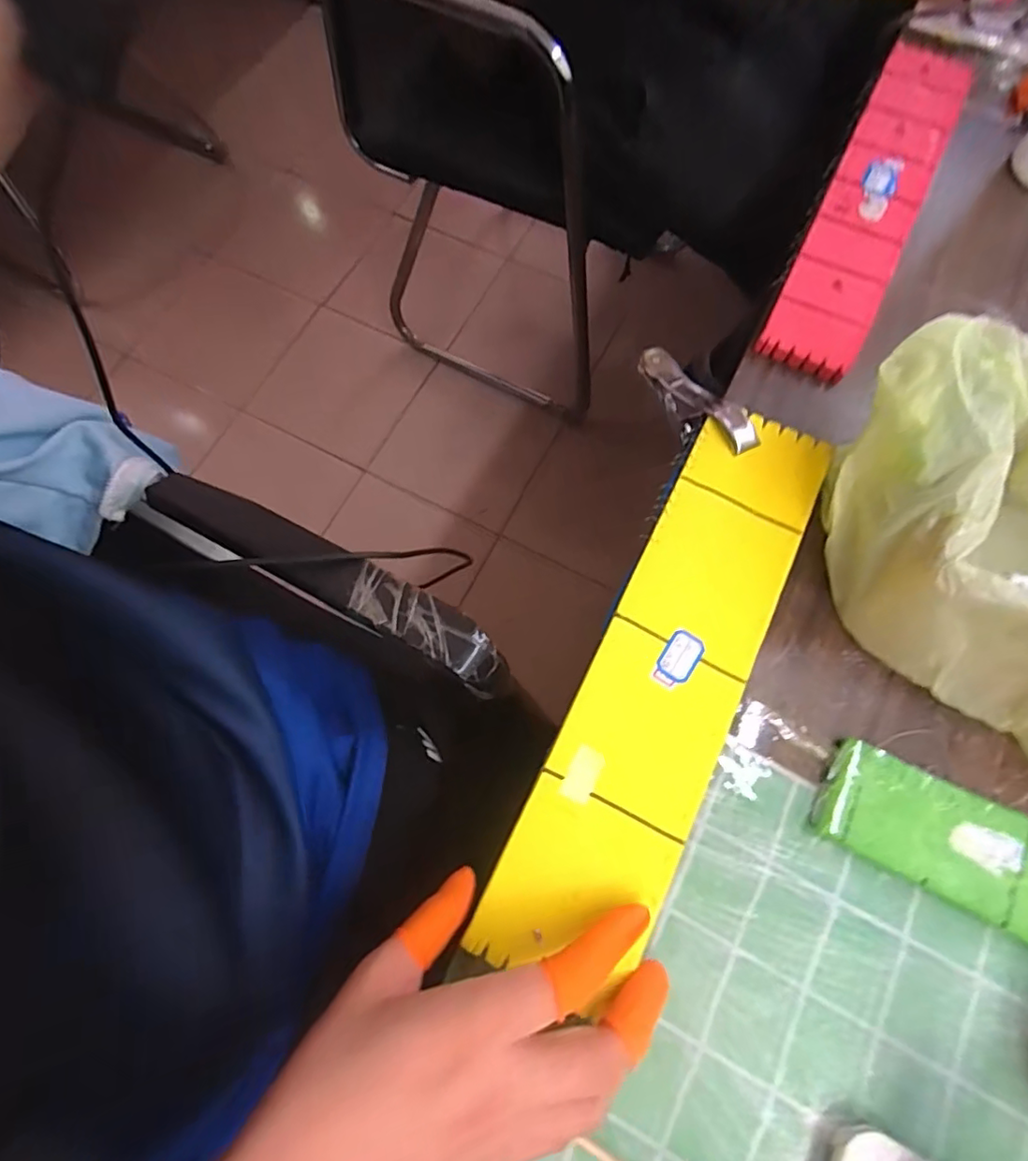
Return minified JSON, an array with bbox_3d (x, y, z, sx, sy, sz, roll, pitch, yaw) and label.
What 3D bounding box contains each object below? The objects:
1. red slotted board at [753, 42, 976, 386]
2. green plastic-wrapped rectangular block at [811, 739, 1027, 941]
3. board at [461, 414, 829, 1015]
[{"bbox_3d":[0.290,-0.312,0.453,0.068,0.013,0.366,27,74,7],"label":"red slotted board"},{"bbox_3d":[0.256,0.151,0.303,0.185,0.016,0.057,28,74,8],"label":"green plastic-wrapped rectangular block"},{"bbox_3d":[0.090,0.046,0.321,0.082,0.007,0.337,28,74,8],"label":"board"}]

